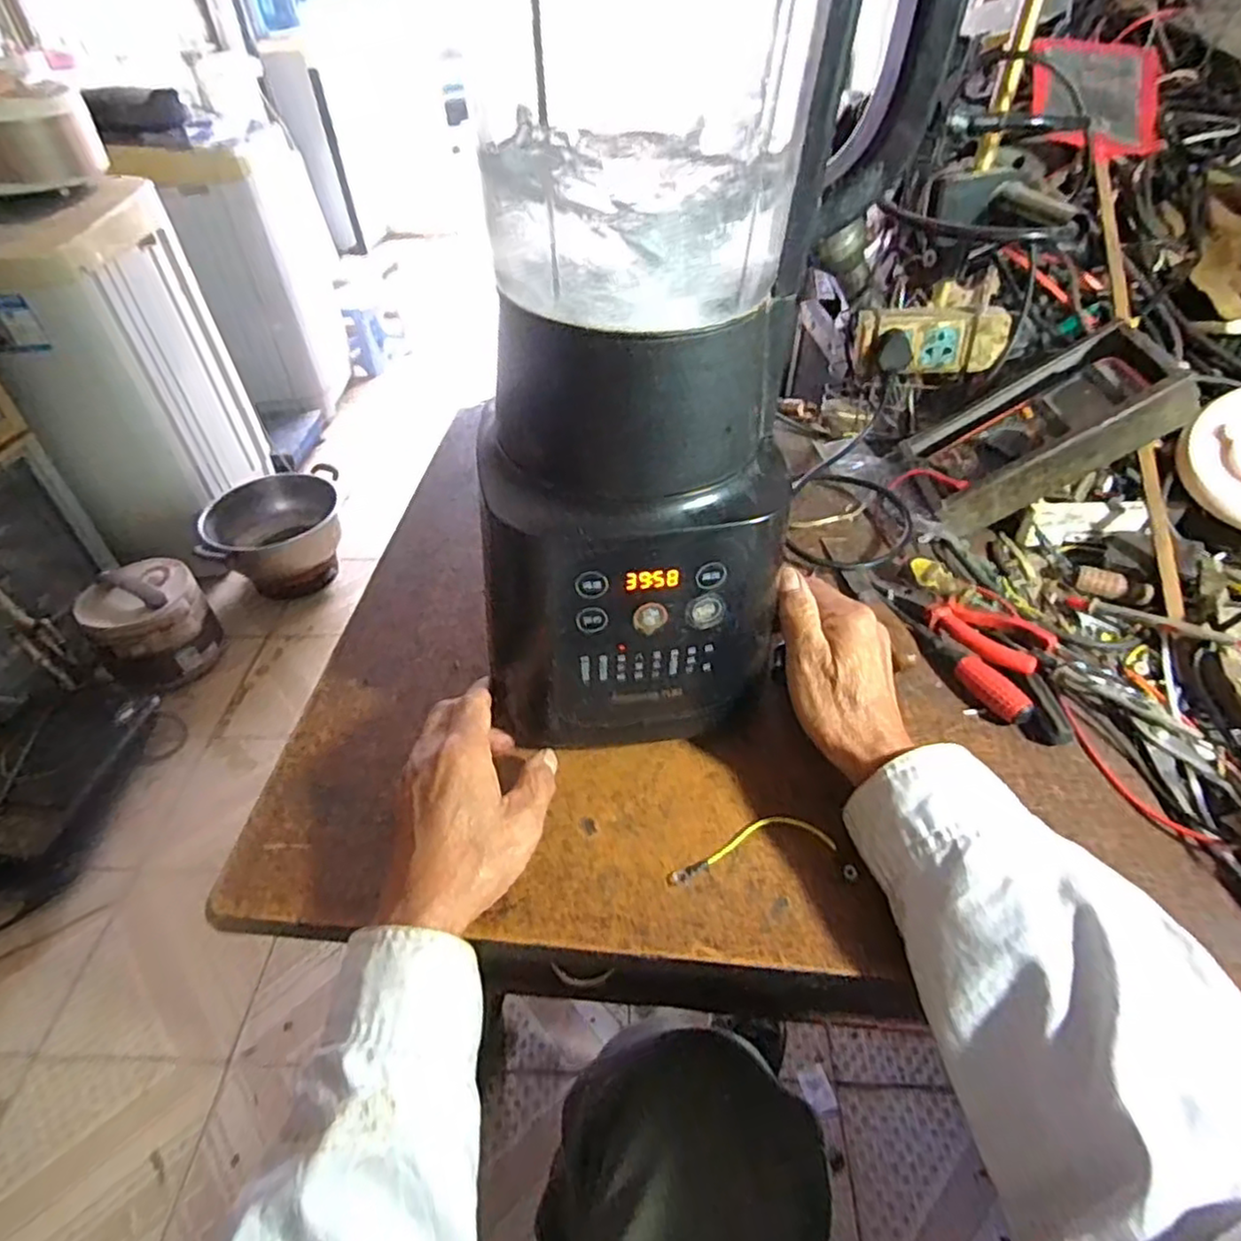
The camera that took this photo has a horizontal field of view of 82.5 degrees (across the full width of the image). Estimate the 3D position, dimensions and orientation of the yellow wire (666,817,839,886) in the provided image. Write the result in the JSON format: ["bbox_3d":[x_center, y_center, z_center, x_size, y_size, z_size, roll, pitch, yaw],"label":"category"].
[{"bbox_3d":[0.077,0.137,0.432,0.105,0.009,0.026,-11,44,-9],"label":"yellow wire"}]

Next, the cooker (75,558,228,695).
[{"bbox_3d":[-1.020,0.005,1.544,0.203,0.213,0.227,33,54,31],"label":"cooker"}]

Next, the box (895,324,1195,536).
[{"bbox_3d":[0.373,-0.174,0.643,0.209,0.059,0.144,-29,42,27],"label":"box"}]

